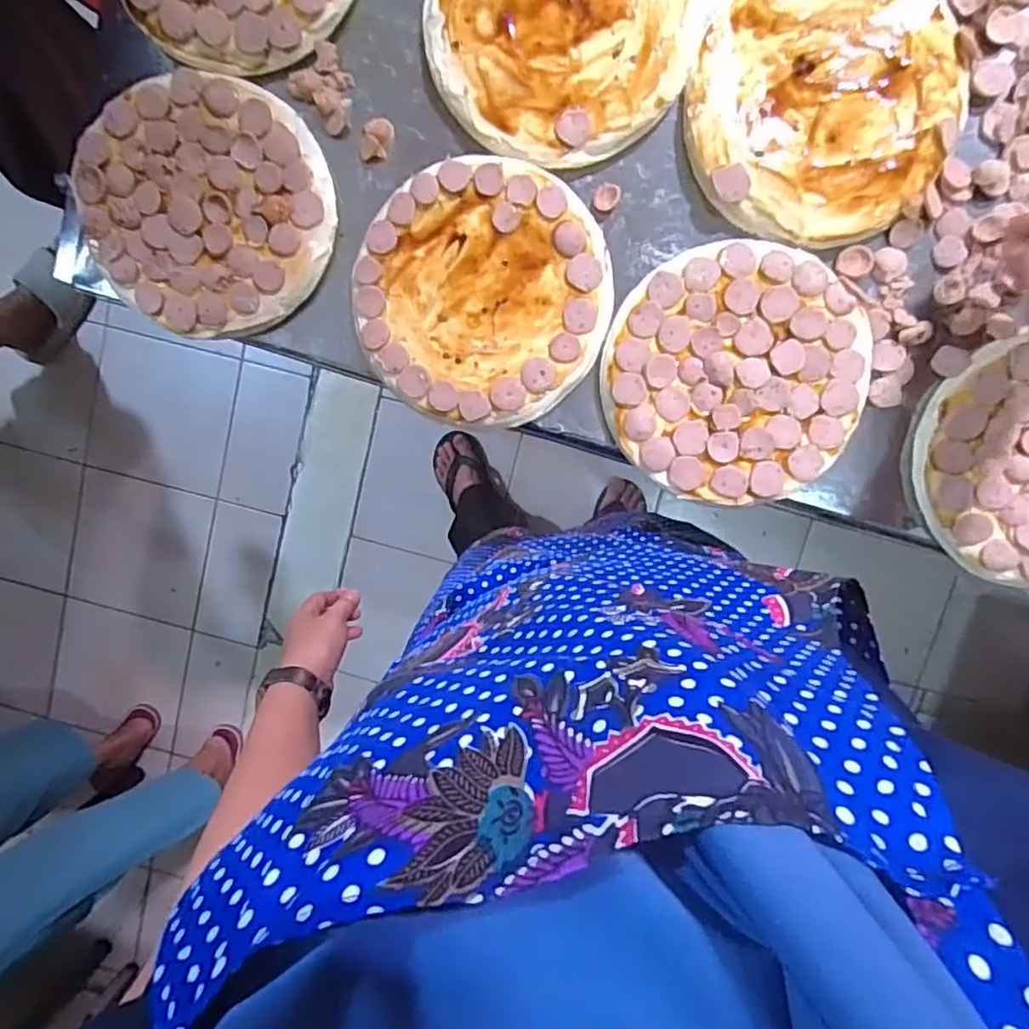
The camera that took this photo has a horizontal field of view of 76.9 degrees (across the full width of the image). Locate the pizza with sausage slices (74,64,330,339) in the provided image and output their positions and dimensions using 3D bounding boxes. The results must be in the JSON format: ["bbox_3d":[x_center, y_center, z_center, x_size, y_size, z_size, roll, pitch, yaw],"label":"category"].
[{"bbox_3d":[-0.251,-0.249,0.519,0.206,0.017,0.188,1,99,5],"label":"pizza with sausage slices"}]

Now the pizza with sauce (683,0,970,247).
[{"bbox_3d":[0.230,-0.307,0.473,0.190,0.014,0.196,1,99,5],"label":"pizza with sauce"}]

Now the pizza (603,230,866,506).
[{"bbox_3d":[0.171,-0.109,0.502,0.193,0.022,0.191,-3,99,5],"label":"pizza"}]

